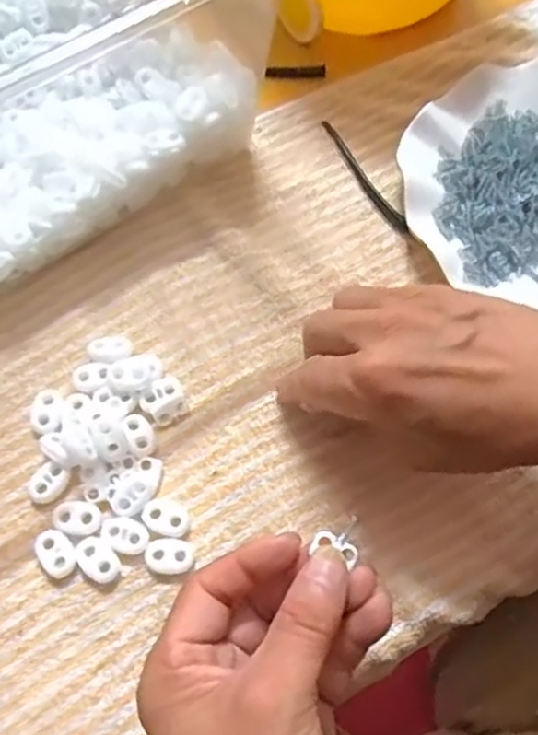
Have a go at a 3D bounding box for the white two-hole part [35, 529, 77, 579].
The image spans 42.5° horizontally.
[{"bbox_3d":[-0.098,0.086,0.319,0.016,0.004,0.023,-28,71,-13],"label":"white two-hole part"}]

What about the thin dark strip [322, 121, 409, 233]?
[{"bbox_3d":[0.055,-0.115,0.406,0.007,0.006,0.090,-26,71,-12],"label":"thin dark strip"}]

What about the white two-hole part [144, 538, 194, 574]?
[{"bbox_3d":[-0.046,0.087,0.319,0.022,0.004,0.015,2,68,-2],"label":"white two-hole part"}]

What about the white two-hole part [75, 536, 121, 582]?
[{"bbox_3d":[-0.078,0.087,0.315,0.022,0.004,0.015,43,72,14],"label":"white two-hole part"}]

